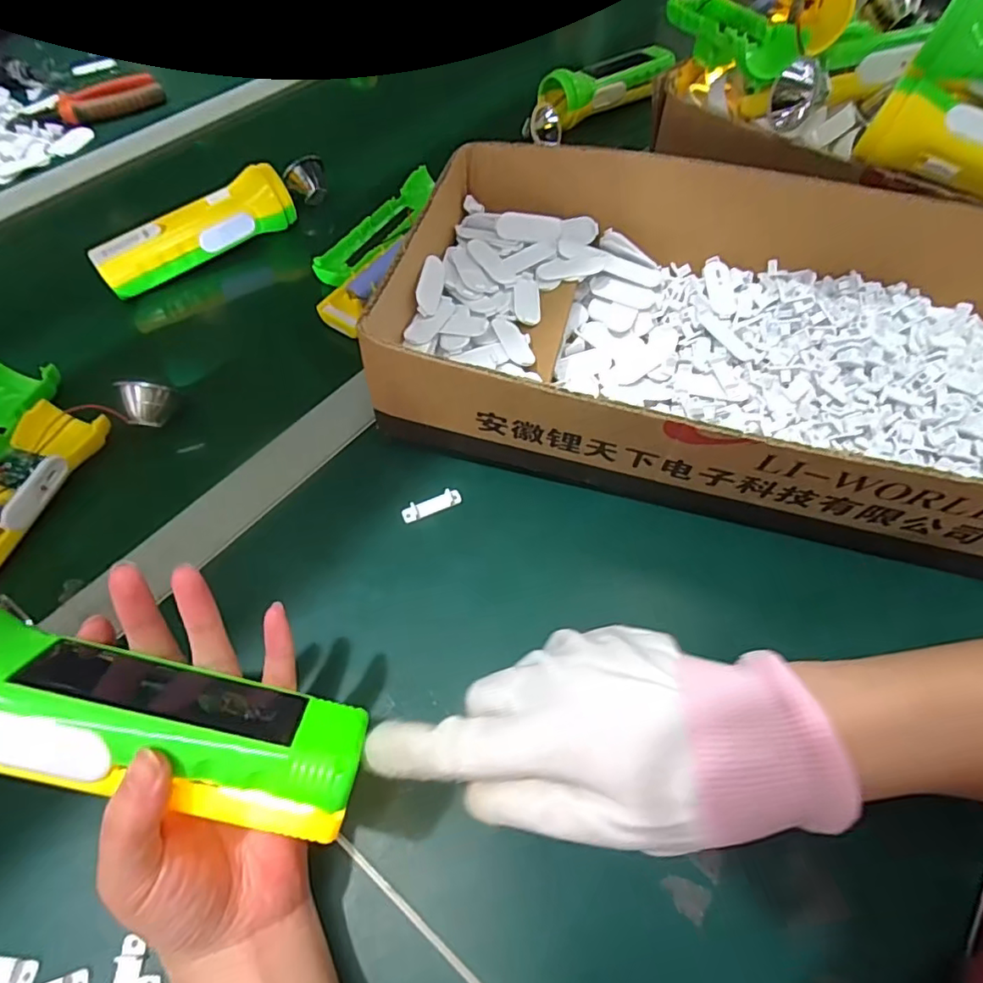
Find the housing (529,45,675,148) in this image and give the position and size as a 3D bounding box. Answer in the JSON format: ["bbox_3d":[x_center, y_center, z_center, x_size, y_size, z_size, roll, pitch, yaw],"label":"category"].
[{"bbox_3d":[0.111,-0.429,0.599,0.198,0.044,0.068,-38,64,-22],"label":"housing"}]

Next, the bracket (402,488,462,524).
[{"bbox_3d":[-0.037,0.008,0.348,0.037,0.005,0.011,-20,60,-14],"label":"bracket"}]

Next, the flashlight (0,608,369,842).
[{"bbox_3d":[-0.130,0.083,0.202,0.160,0.049,0.047,17,57,-8],"label":"flashlight"}]

